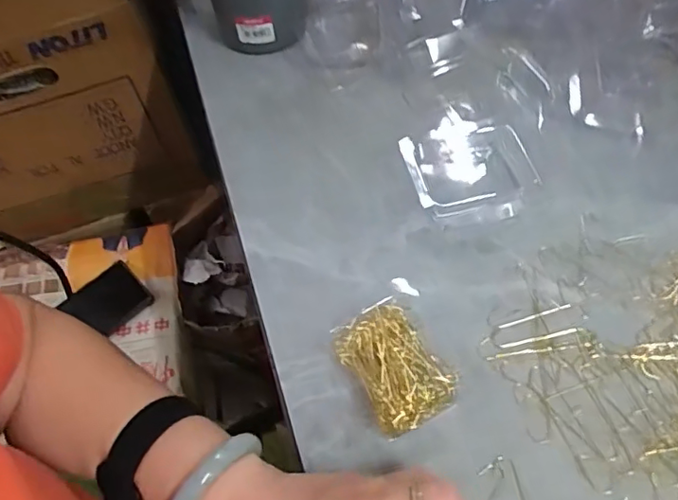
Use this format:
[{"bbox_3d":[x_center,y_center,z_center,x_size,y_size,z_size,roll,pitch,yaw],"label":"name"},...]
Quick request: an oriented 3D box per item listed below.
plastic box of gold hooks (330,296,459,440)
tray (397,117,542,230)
[{"bbox_3d":[0.032,0.070,0.331,0.049,0.025,0.074,-27,61,-11],"label":"plastic box of gold hooks"},{"bbox_3d":[0.098,-0.063,0.413,0.087,0.013,0.093,-14,59,-4],"label":"tray"}]

